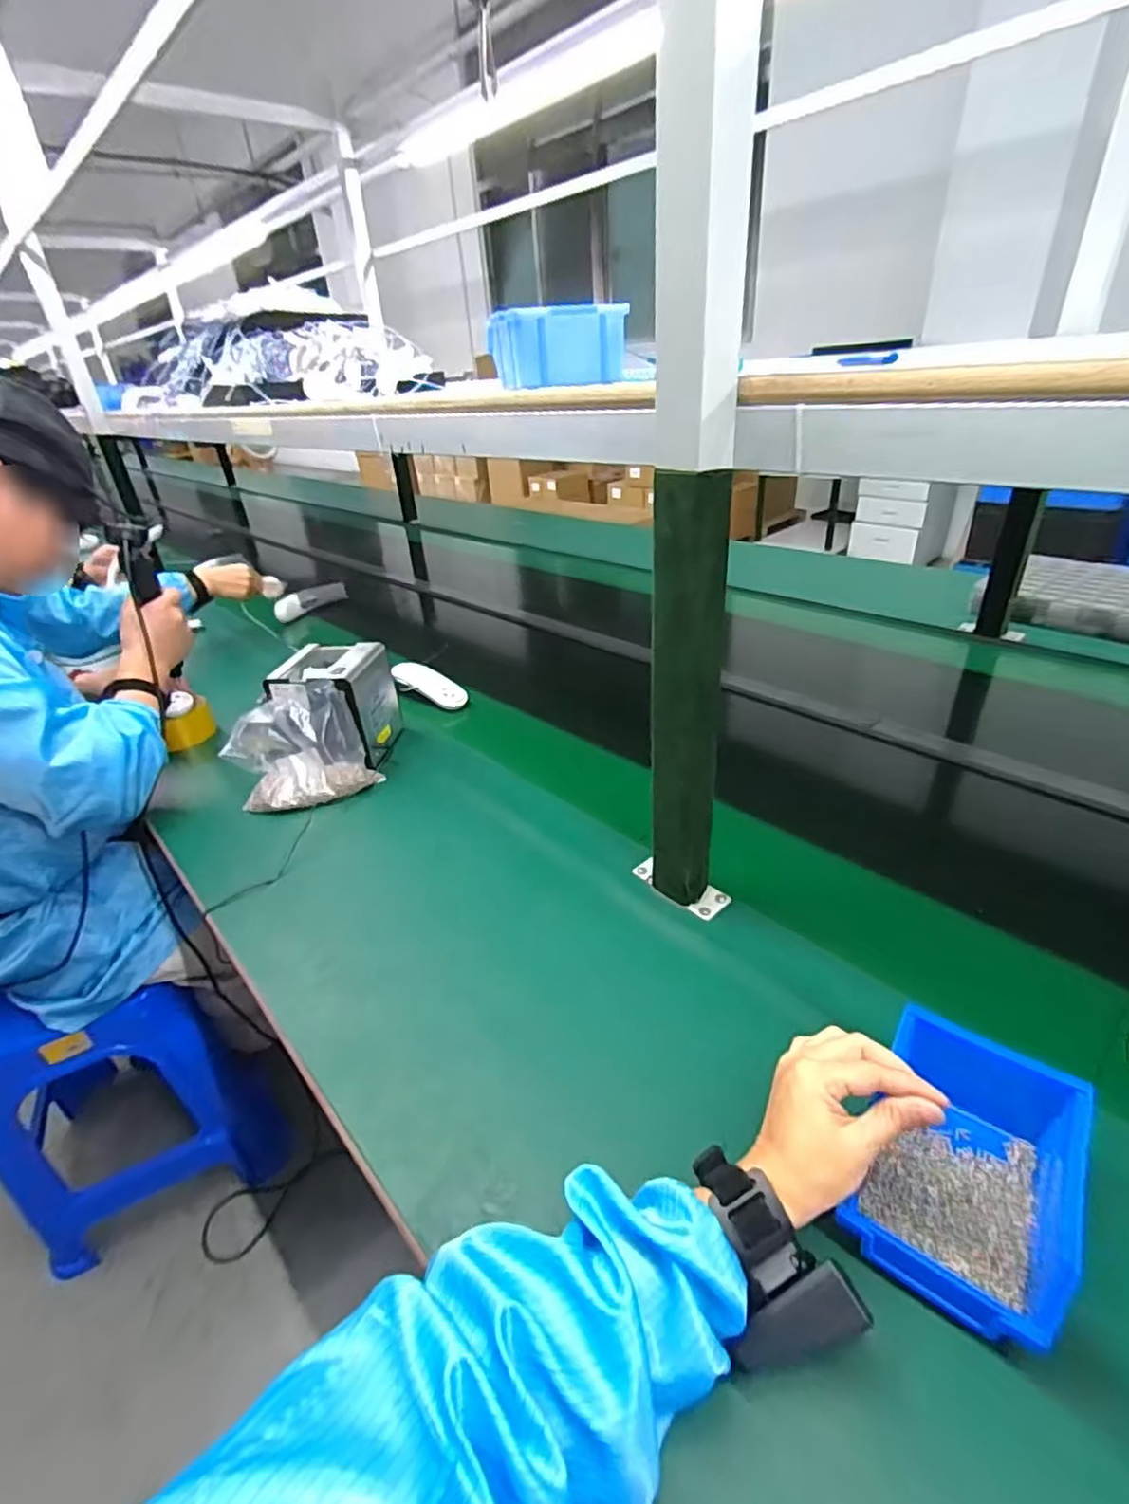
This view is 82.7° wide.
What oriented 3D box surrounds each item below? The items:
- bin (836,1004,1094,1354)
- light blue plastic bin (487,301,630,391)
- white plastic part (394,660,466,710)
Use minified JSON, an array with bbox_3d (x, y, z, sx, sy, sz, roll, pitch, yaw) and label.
[{"bbox_3d":[0.246,0.250,0.387,0.108,0.070,0.146,16,38,31],"label":"bin"},{"bbox_3d":[-0.009,-0.426,0.676,0.123,0.067,0.109,-11,32,-10],"label":"light blue plastic bin"},{"bbox_3d":[-0.232,-0.117,1.098,0.155,0.027,0.061,30,45,26],"label":"white plastic part"}]

